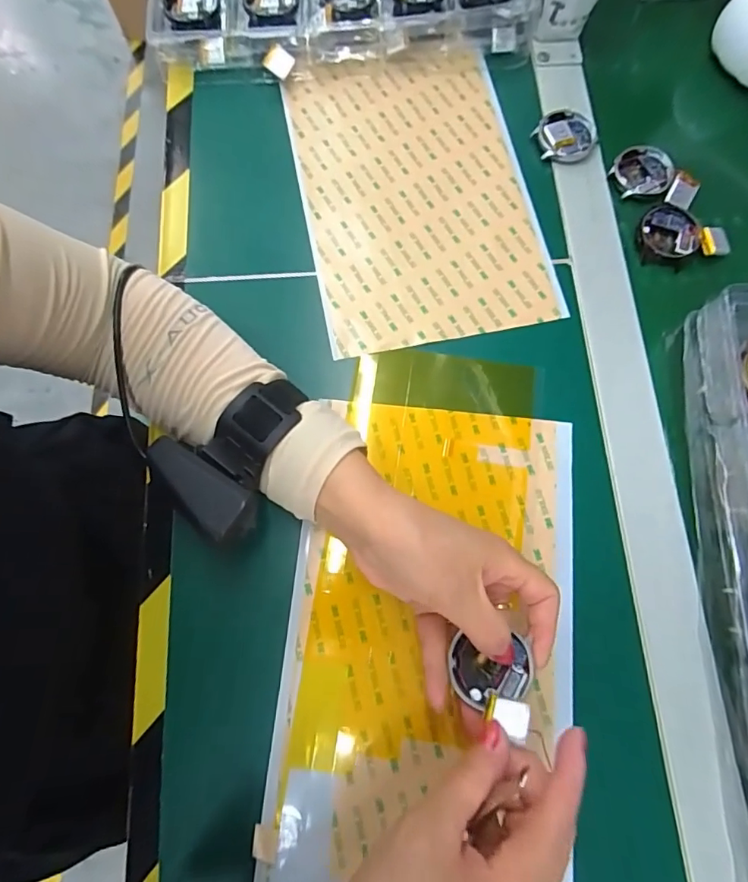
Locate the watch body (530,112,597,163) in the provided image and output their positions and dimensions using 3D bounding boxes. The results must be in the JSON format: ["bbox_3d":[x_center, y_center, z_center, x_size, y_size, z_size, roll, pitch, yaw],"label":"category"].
[{"bbox_3d":[0.148,-0.237,0.396,0.042,0.013,0.039,0,75,0],"label":"watch body"}]

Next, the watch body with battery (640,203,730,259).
[{"bbox_3d":[0.231,-0.153,0.379,0.062,0.018,0.038,33,77,8],"label":"watch body with battery"}]

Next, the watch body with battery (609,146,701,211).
[{"bbox_3d":[0.217,-0.204,0.394,0.064,0.013,0.042,13,75,3],"label":"watch body with battery"}]

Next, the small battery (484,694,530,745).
[{"bbox_3d":[0.065,0.135,0.247,0.020,0.004,0.017,8,56,22],"label":"small battery"}]

